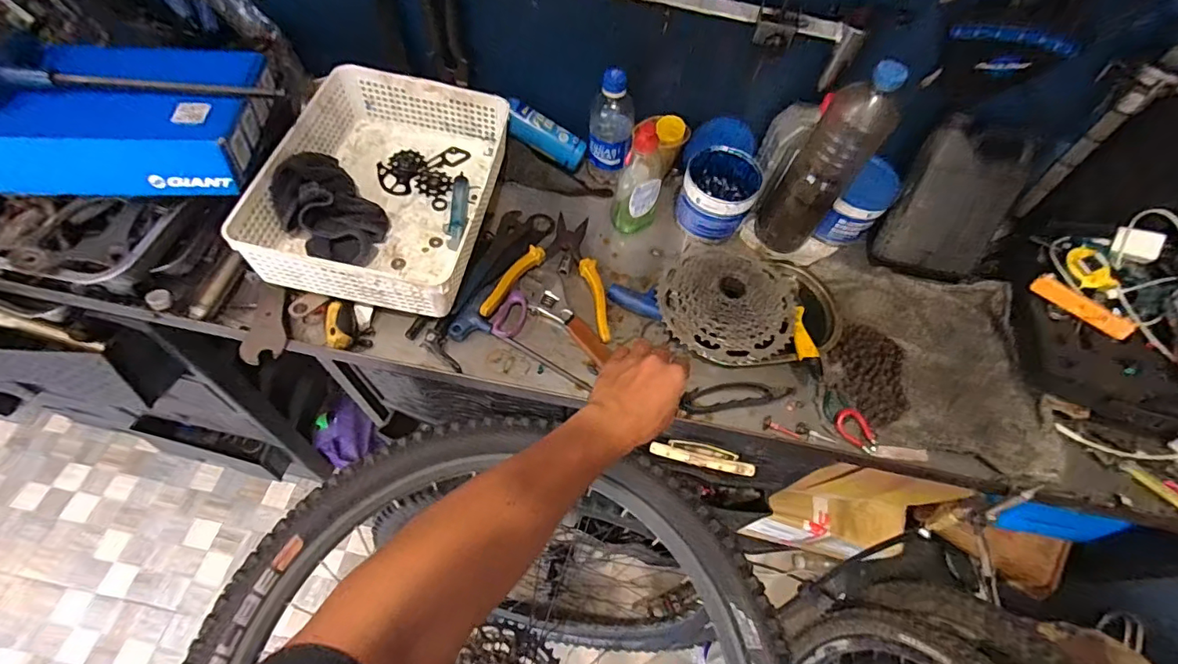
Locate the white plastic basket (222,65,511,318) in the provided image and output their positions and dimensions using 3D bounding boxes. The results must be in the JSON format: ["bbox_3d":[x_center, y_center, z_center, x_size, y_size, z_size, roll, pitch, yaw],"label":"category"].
[{"bbox_3d":[-0.253,-0.189,0.652,0.241,0.109,0.330,9,61,2],"label":"white plastic basket"}]

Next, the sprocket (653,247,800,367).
[{"bbox_3d":[0.177,-0.043,0.636,0.174,0.042,0.174,17,62,7],"label":"sprocket"}]

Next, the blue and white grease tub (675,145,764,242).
[{"bbox_3d":[0.180,-0.193,0.699,0.101,0.080,0.106,19,62,8],"label":"blue and white grease tub"}]

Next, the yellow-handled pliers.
[{"bbox_3d":[-0.039,-0.084,0.660,0.157,0.023,0.180,10,61,3],"label":"yellow-handled pliers"}]

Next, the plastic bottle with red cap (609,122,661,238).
[{"bbox_3d":[0.067,-0.203,0.673,0.059,0.168,0.051,13,62,4],"label":"plastic bottle with red cap"}]

